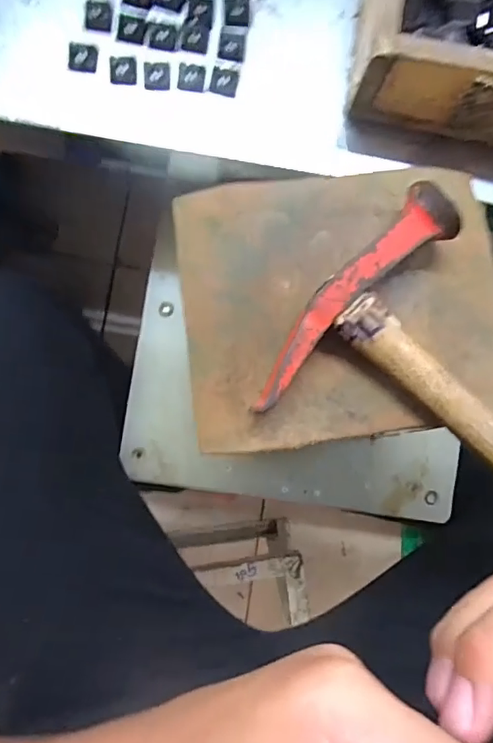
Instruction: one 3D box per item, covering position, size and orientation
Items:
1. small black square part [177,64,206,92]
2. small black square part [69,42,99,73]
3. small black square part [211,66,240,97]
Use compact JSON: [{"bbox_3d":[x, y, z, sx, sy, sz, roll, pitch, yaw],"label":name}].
[{"bbox_3d":[-0.036,-0.191,0.340,0.017,0.010,0.012,2,84,-4],"label":"small black square part"},{"bbox_3d":[-0.103,-0.198,0.332,0.017,0.005,0.018,4,84,-4],"label":"small black square part"},{"bbox_3d":[-0.014,-0.189,0.341,0.017,0.008,0.018,10,83,-3],"label":"small black square part"}]

